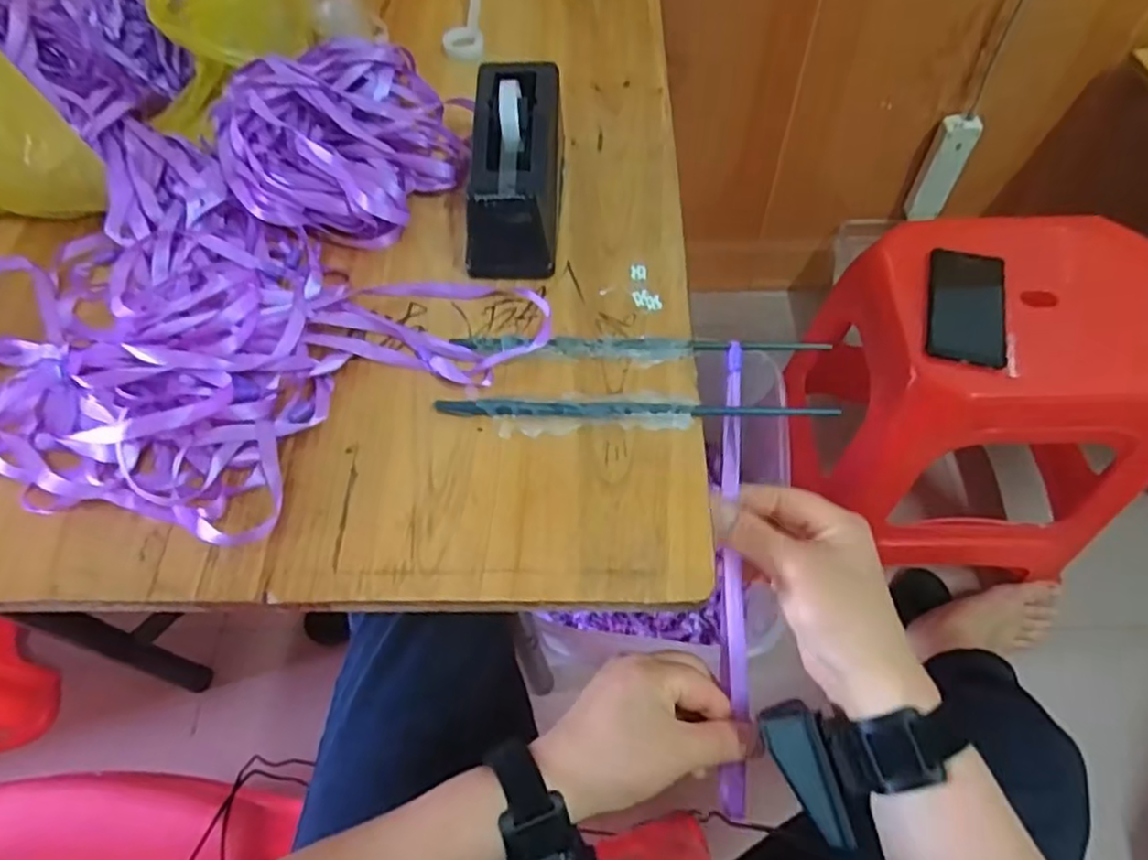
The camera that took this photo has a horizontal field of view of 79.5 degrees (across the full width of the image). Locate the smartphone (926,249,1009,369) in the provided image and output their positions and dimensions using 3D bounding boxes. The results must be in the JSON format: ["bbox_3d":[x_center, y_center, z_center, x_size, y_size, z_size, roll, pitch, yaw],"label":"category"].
[{"bbox_3d":[0.421,-0.133,0.735,0.077,0.016,0.148,13,60,10],"label":"smartphone"}]

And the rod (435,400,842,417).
[{"bbox_3d":[0.037,-0.014,0.405,0.233,0.008,0.011,0,59,2],"label":"rod"}]

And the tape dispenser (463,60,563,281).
[{"bbox_3d":[-0.040,-0.183,0.474,0.060,0.075,0.151,0,59,2],"label":"tape dispenser"}]

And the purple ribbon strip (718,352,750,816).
[{"bbox_3d":[0.096,0.089,0.417,0.014,0.025,0.281,1,86,2],"label":"purple ribbon strip"}]

